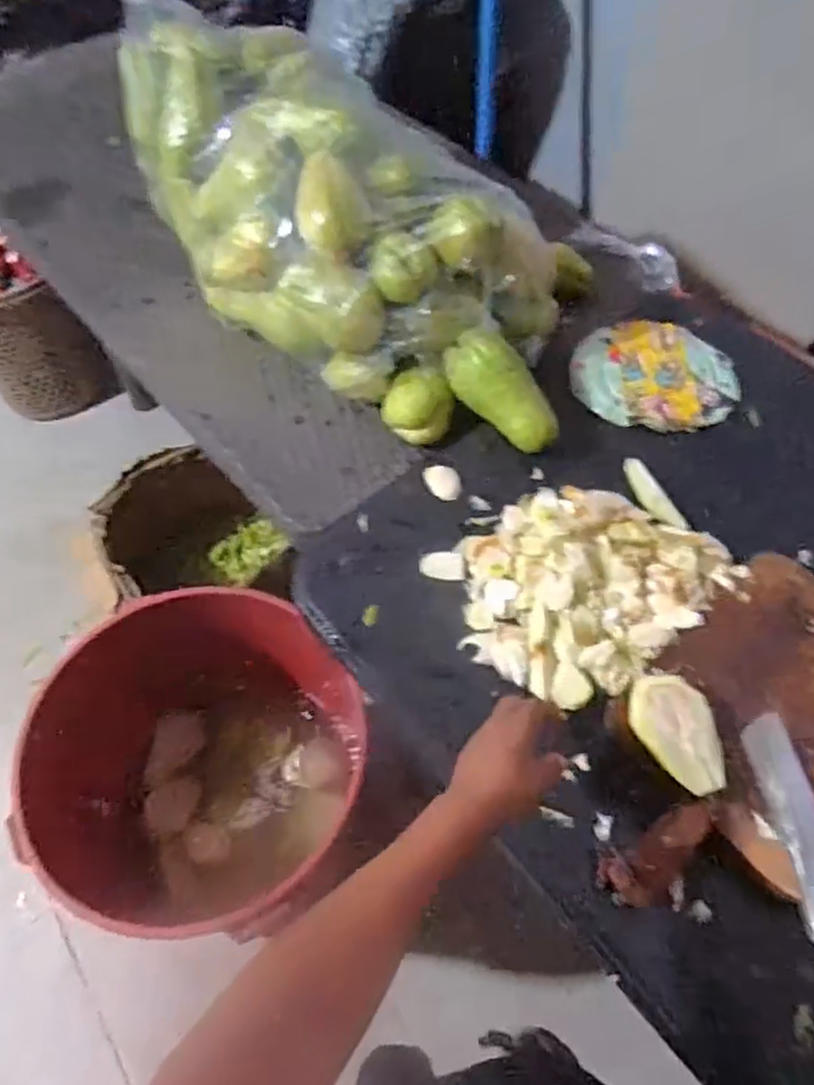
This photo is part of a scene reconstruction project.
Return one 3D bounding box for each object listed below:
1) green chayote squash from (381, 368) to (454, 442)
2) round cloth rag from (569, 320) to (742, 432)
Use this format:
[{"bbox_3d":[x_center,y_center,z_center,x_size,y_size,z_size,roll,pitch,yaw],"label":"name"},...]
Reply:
[{"bbox_3d":[0.013,-0.170,0.872,0.087,0.073,0.066,5,58,4],"label":"green chayote squash"},{"bbox_3d":[0.333,-0.231,0.942,0.206,0.030,0.196,0,56,1],"label":"round cloth rag"}]

